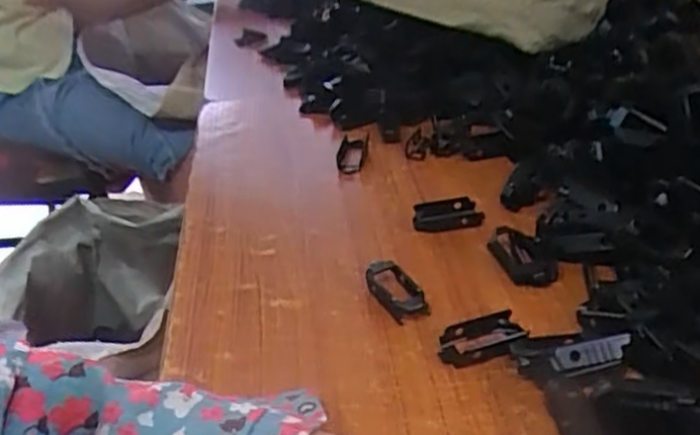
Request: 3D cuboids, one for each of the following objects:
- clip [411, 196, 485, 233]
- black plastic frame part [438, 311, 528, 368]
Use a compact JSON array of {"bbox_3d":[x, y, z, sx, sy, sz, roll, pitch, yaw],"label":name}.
[{"bbox_3d":[0.071,-0.002,0.497,0.050,0.011,0.028,-12,33,-12],"label":"clip"},{"bbox_3d":[0.073,0.069,0.389,0.047,0.012,0.025,-13,33,-13],"label":"black plastic frame part"}]

